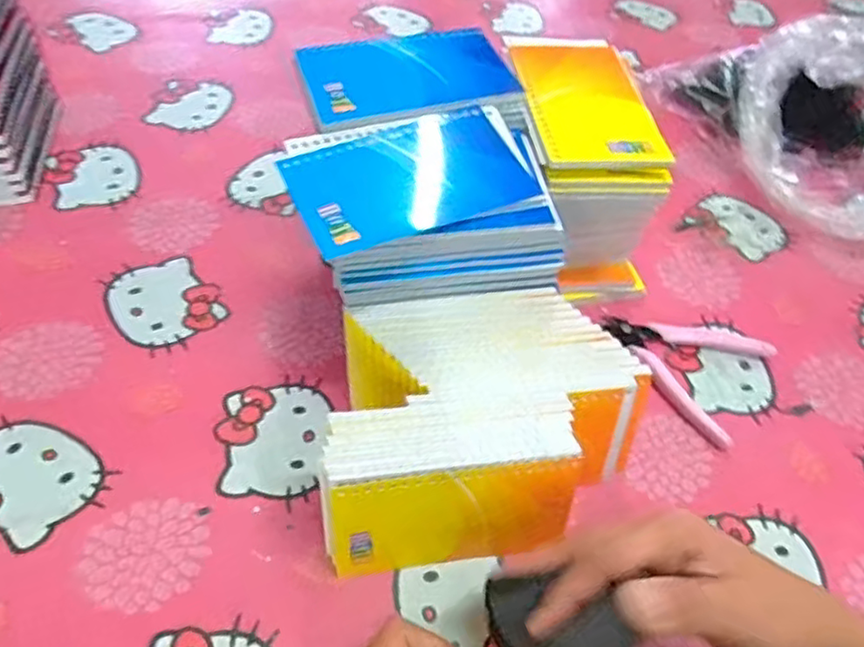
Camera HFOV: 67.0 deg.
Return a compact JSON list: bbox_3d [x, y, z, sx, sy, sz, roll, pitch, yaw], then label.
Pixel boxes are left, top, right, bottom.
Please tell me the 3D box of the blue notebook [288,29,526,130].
[{"bbox_3d":[-0.017,-0.164,0.420,0.130,0.009,0.086,-13,54,-16],"label":"blue notebook"}]

